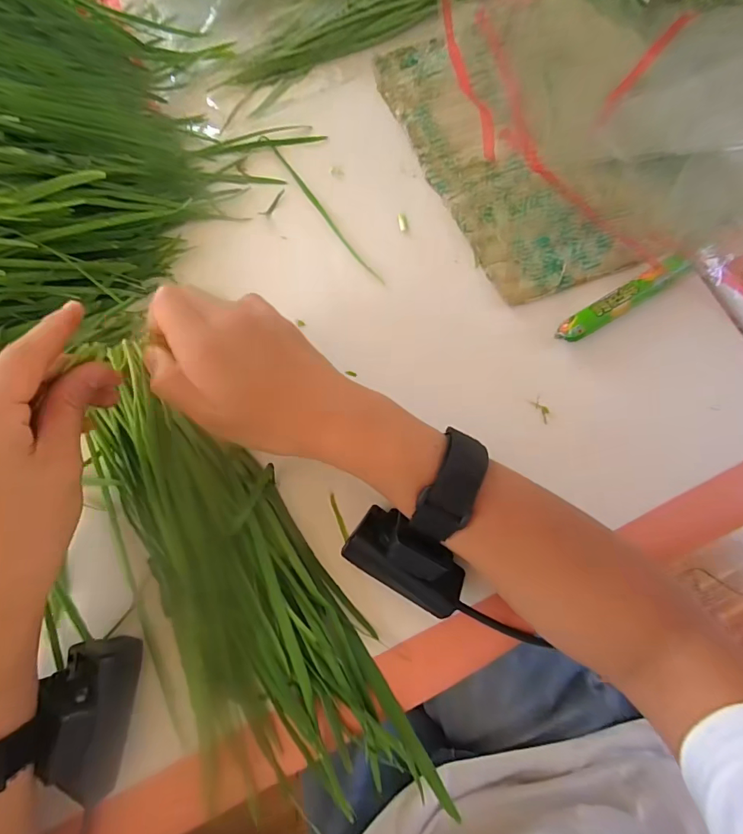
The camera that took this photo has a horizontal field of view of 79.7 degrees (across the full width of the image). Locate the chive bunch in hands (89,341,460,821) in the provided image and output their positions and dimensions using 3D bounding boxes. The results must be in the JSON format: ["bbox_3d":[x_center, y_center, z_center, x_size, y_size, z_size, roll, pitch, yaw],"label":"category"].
[{"bbox_3d":[-0.084,0.097,0.263,0.100,0.026,0.291,-36,81,-11],"label":"chive bunch in hands"}]

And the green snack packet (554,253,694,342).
[{"bbox_3d":[0.185,-0.087,0.324,0.117,0.013,0.017,-30,75,-10],"label":"green snack packet"}]

